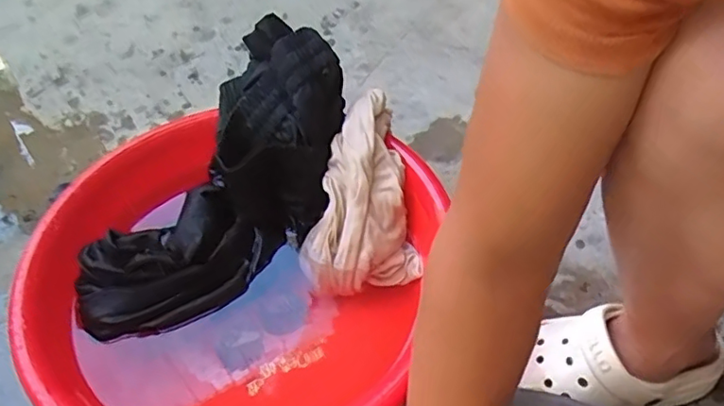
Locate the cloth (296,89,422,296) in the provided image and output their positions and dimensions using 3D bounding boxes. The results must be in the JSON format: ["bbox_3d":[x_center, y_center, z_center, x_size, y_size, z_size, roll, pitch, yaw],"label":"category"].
[{"bbox_3d":[-0.012,0.000,0.566,0.107,0.132,0.156,-9,50,-6],"label":"cloth"}]

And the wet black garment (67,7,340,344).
[{"bbox_3d":[-0.126,-0.013,0.549,0.138,0.096,0.330,26,74,23],"label":"wet black garment"}]

